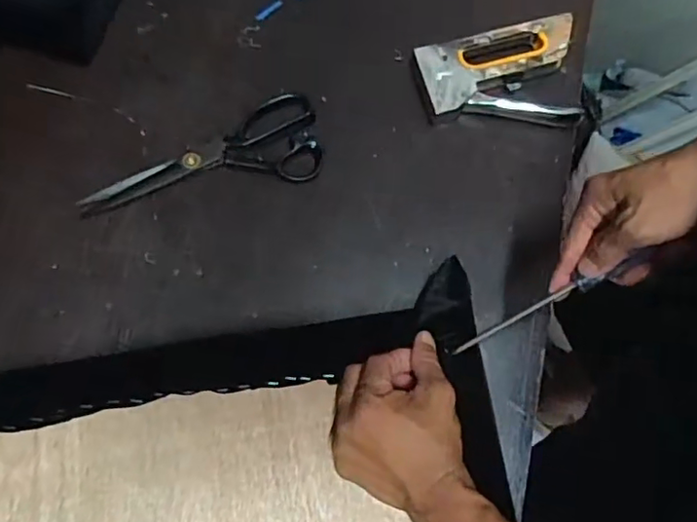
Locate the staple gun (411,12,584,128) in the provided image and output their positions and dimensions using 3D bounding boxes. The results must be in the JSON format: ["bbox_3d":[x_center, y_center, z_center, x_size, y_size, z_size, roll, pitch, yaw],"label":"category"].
[{"bbox_3d":[0.154,-0.199,0.609,0.166,0.031,0.118,-1,74,0],"label":"staple gun"}]

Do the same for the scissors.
[{"bbox_3d":[-0.149,-0.101,0.582,0.242,0.019,0.089,-16,74,-4],"label":"scissors"}]

